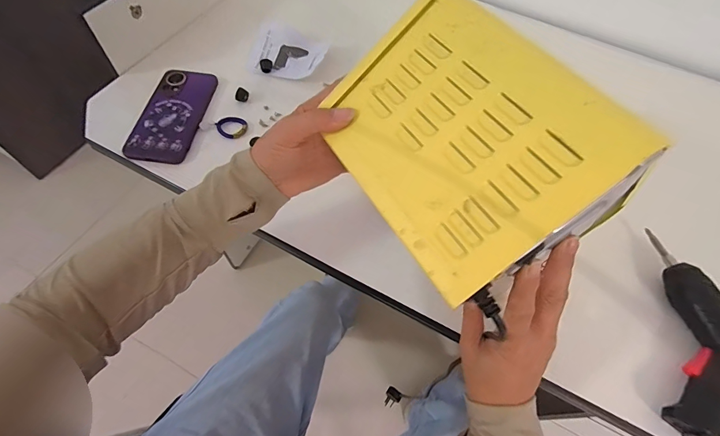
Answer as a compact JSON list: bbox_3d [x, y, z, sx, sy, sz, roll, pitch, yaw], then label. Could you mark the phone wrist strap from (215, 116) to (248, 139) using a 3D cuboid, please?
[{"bbox_3d":[-0.173,-0.122,0.505,0.039,0.009,0.039,-21,64,-16],"label":"phone wrist strap"}]

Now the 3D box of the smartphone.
[{"bbox_3d":[-0.252,-0.142,0.505,0.077,0.016,0.164,9,60,1],"label":"smartphone"}]

